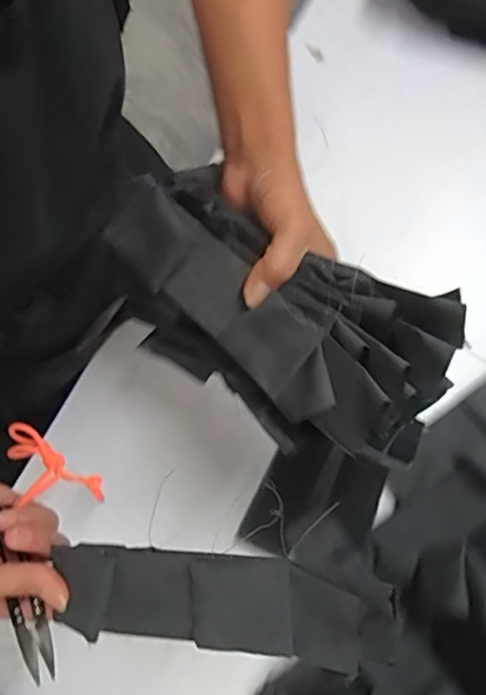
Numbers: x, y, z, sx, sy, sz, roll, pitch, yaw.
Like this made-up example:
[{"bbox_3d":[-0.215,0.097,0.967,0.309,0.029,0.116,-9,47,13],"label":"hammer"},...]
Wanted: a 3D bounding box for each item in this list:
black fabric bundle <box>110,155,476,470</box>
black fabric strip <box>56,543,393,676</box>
[{"bbox_3d":[0.020,-0.014,0.335,0.206,0.096,0.104,31,78,15],"label":"black fabric bundle"},{"bbox_3d":[-0.019,0.134,0.289,0.186,0.014,0.047,-1,74,20],"label":"black fabric strip"}]

